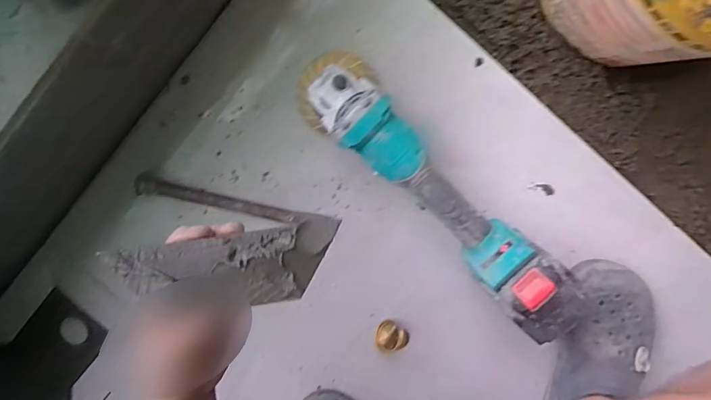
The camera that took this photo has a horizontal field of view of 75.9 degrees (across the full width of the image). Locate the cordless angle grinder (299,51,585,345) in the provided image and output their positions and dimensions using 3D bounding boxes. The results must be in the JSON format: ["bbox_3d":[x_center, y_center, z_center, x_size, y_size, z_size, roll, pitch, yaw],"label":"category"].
[{"bbox_3d":[0.076,-0.014,0.496,0.093,0.120,0.372,-43,94,7],"label":"cordless angle grinder"}]

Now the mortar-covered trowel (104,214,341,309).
[{"bbox_3d":[-0.089,0.051,0.331,0.158,0.011,0.057,-11,77,-12],"label":"mortar-covered trowel"}]

